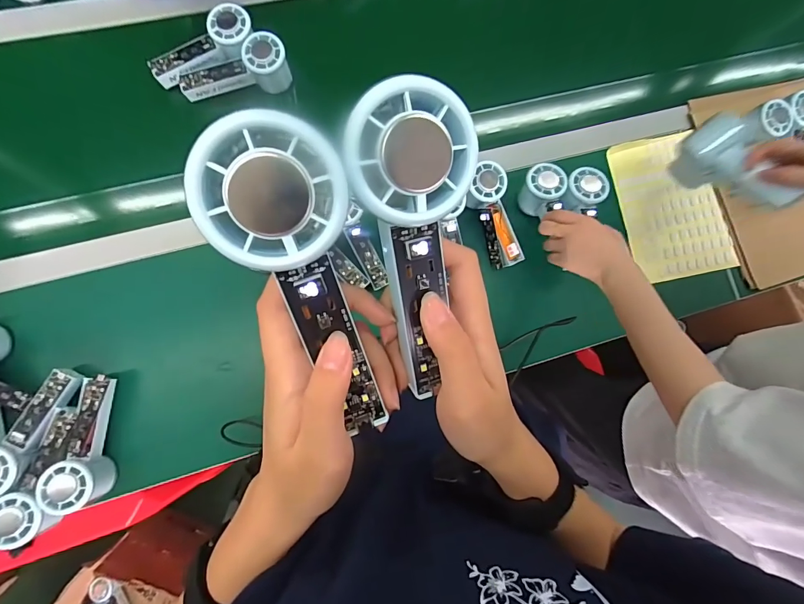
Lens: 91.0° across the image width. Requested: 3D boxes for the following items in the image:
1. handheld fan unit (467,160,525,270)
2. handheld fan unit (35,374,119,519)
[{"bbox_3d":[0.132,-0.126,0.582,0.056,0.043,0.155,-19,104,-9],"label":"handheld fan unit"},{"bbox_3d":[-0.383,0.170,0.489,0.057,0.063,0.153,13,83,-6],"label":"handheld fan unit"}]

